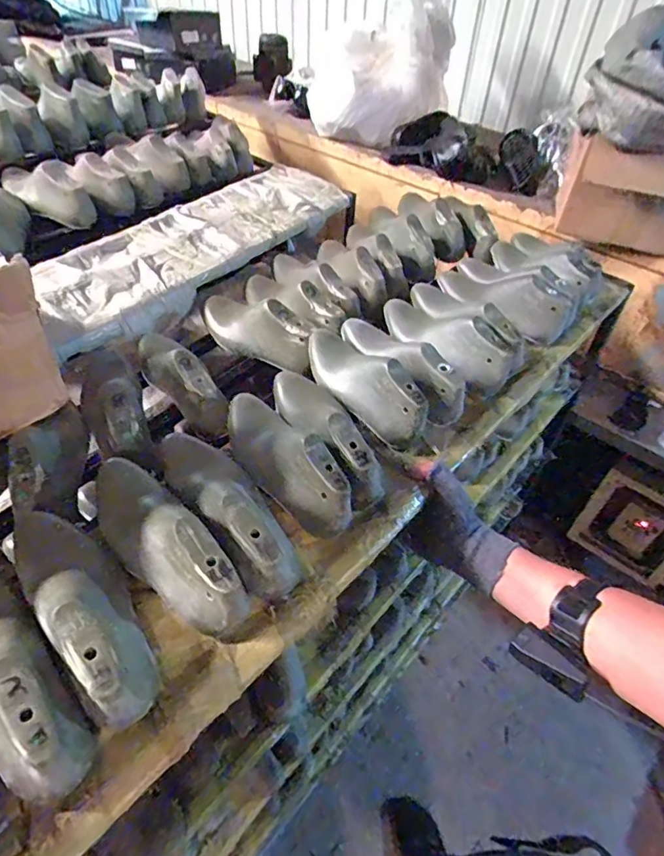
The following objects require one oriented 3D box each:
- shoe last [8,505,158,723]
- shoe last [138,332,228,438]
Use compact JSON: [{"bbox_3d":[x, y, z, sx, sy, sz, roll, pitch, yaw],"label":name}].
[{"bbox_3d":[-0.224,0.149,0.457,0.074,0.094,0.248,-28,39,-29],"label":"shoe last"},{"bbox_3d":[-0.221,-0.076,0.752,0.061,0.093,0.278,-25,52,-26],"label":"shoe last"}]

